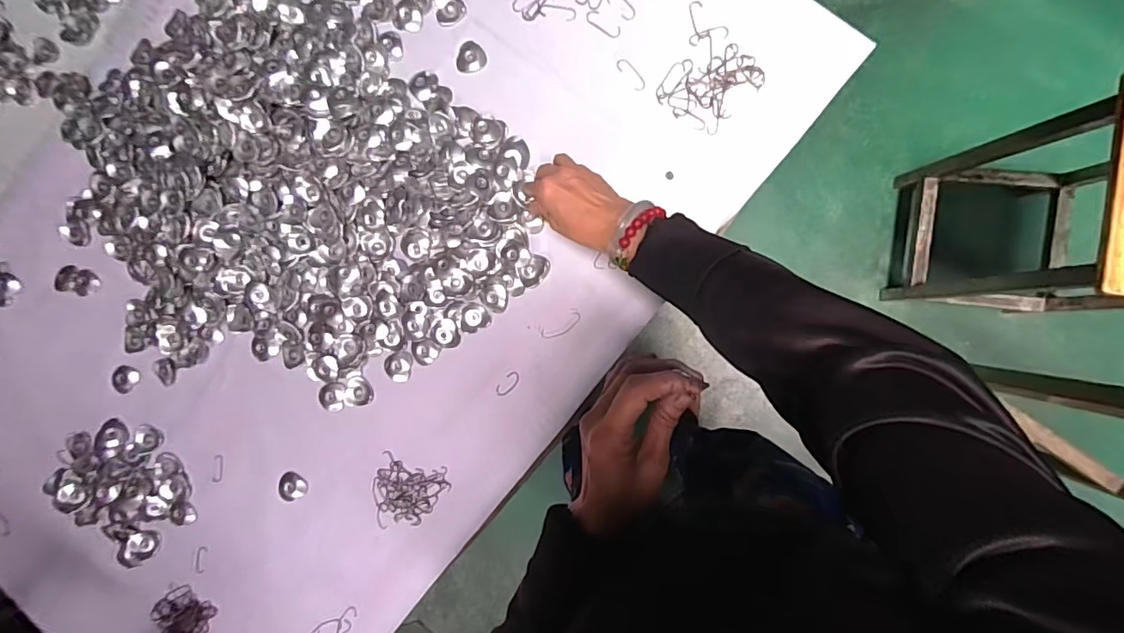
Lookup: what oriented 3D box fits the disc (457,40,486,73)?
[{"bbox_3d":[-0.108,-0.307,0.603,0.035,0.004,0.036,0,90,8],"label":"disc"}]

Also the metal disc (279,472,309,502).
[{"bbox_3d":[-0.337,0.212,0.637,0.034,0.006,0.031,0,90,8],"label":"metal disc"}]

